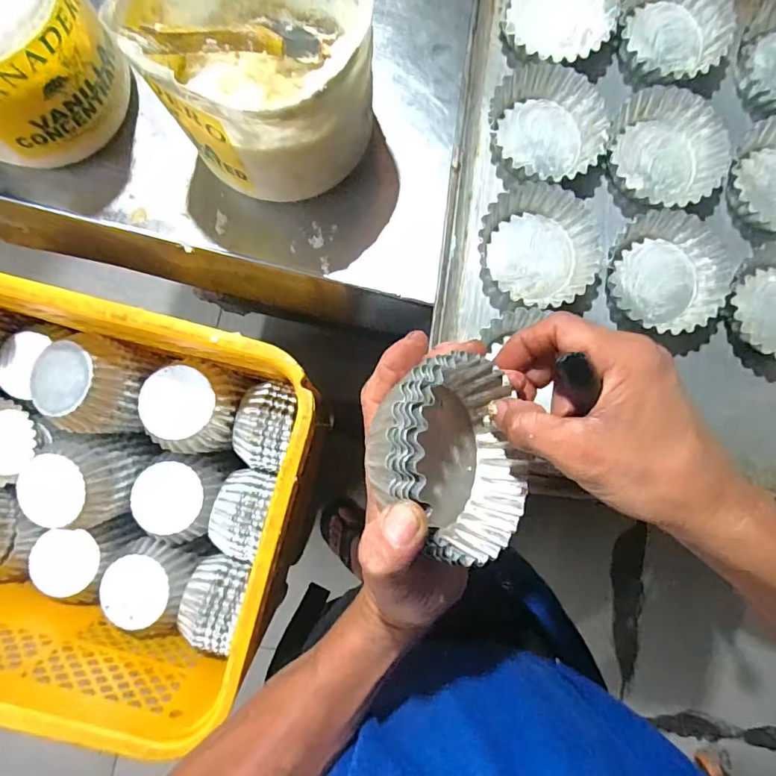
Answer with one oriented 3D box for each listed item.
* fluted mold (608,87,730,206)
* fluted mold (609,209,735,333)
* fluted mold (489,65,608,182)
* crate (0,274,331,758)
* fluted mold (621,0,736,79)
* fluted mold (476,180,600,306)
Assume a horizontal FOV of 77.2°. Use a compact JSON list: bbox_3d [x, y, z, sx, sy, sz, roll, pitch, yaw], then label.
[{"bbox_3d":[0.240,-0.206,0.420,0.089,0.026,0.093,0,84,-3],"label":"fluted mold"},{"bbox_3d":[0.235,-0.095,0.405,0.090,0.027,0.099,0,84,-3],"label":"fluted mold"},{"bbox_3d":[0.137,-0.222,0.411,0.088,0.028,0.098,-41,88,-6],"label":"fluted mold"},{"bbox_3d":[-0.353,0.086,0.497,0.505,0.192,0.342,14,84,-1],"label":"crate"},{"bbox_3d":[0.244,-0.315,0.421,0.091,0.031,0.096,0,84,-3],"label":"fluted mold"},{"bbox_3d":[0.127,-0.117,0.401,0.088,0.027,0.098,-35,87,-5],"label":"fluted mold"}]

